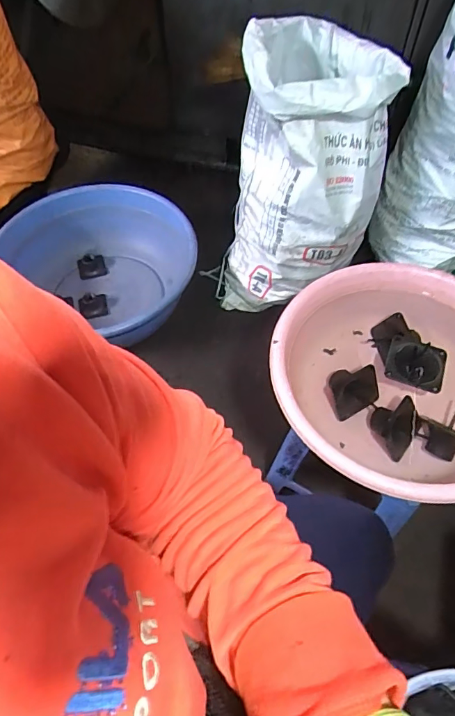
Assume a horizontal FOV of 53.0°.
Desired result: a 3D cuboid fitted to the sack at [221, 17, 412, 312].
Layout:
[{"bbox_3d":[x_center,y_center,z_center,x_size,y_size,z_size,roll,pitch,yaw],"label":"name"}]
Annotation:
[{"bbox_3d":[0.232,-0.532,1.355,0.405,0.651,0.495,11,58,8],"label":"sack"}]

